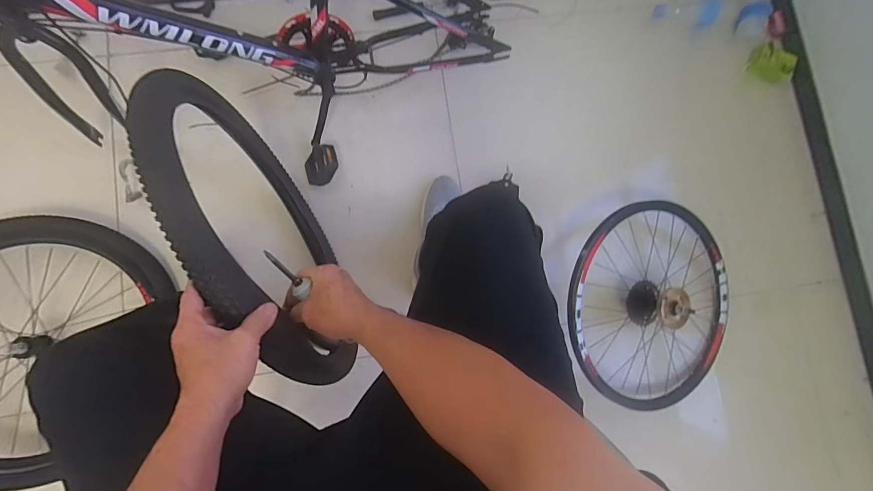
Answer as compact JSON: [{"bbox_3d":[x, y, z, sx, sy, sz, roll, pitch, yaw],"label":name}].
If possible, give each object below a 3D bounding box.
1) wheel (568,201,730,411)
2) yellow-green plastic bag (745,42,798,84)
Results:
[{"bbox_3d":[0.460,0.134,0.889,0.421,0.130,0.421,-1,93,-17],"label":"wheel"},{"bbox_3d":[0.835,-0.456,1.012,0.031,0.081,0.166,13,43,-11],"label":"yellow-green plastic bag"}]

